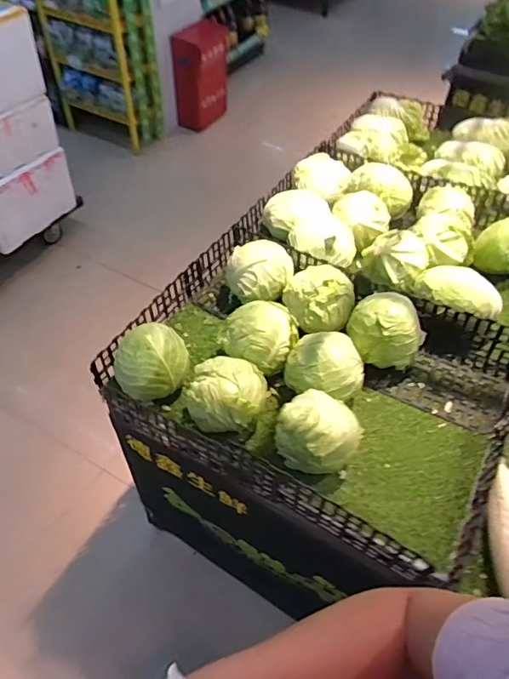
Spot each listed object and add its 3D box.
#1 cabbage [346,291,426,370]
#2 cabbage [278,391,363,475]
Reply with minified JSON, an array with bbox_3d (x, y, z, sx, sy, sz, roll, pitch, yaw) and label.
[{"bbox_3d":[0.258,-0.019,0.988,0.135,0.132,0.126,1,50,-1],"label":"cabbage"},{"bbox_3d":[0.110,0.162,0.846,0.130,0.116,0.107,23,53,16],"label":"cabbage"}]

